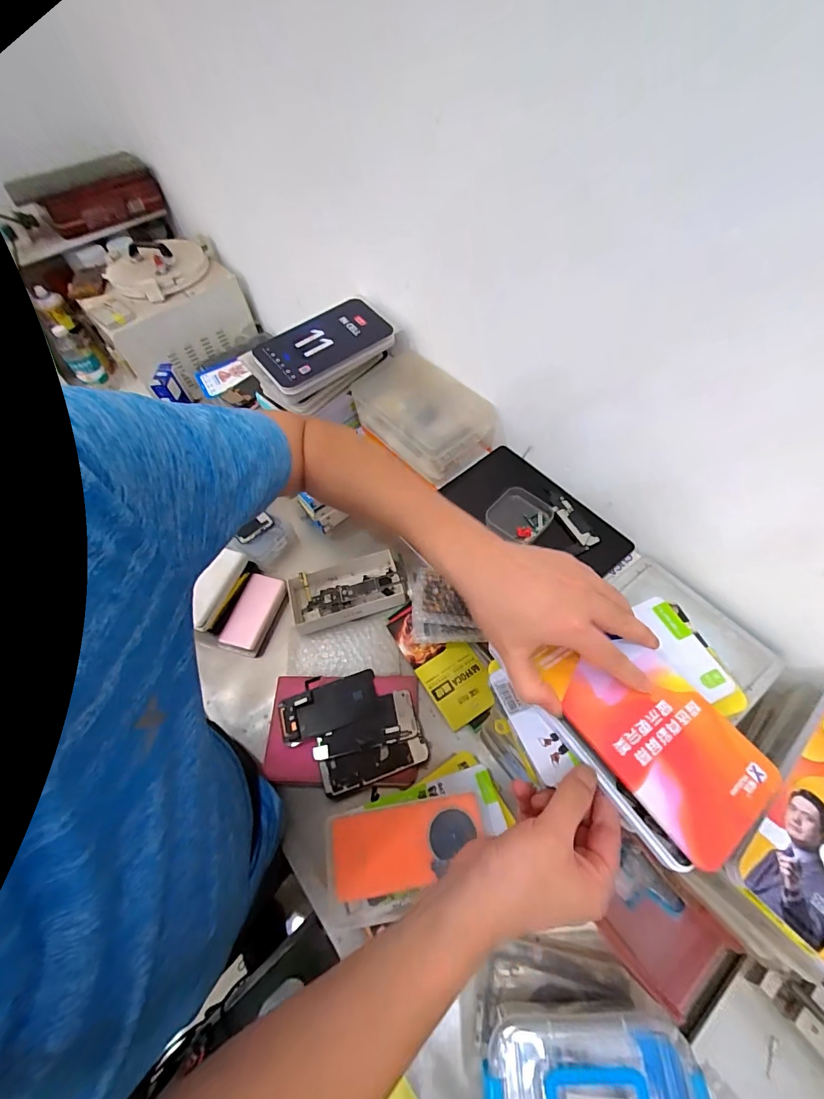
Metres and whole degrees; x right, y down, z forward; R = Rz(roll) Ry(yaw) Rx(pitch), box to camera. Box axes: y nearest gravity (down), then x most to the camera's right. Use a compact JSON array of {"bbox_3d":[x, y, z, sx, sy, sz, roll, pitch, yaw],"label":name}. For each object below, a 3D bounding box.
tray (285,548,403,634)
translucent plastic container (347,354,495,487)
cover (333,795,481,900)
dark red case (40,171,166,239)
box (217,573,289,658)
[{"bbox_3d":[-0.112,0.069,0.728,0.184,0.034,0.101,-14,58,-5],"label":"tray"},{"bbox_3d":[0.008,-0.182,0.592,0.118,0.064,0.194,-38,63,-19],"label":"translucent plastic container"},{"bbox_3d":[-0.004,0.319,0.468,0.161,0.013,0.074,-9,58,-2],"label":"cover"},{"bbox_3d":[-0.747,-0.843,1.062,0.261,0.073,0.057,-30,61,-14],"label":"dark red case"},{"bbox_3d":[-0.257,0.107,0.720,0.070,0.032,0.129,14,60,12],"label":"box"}]

